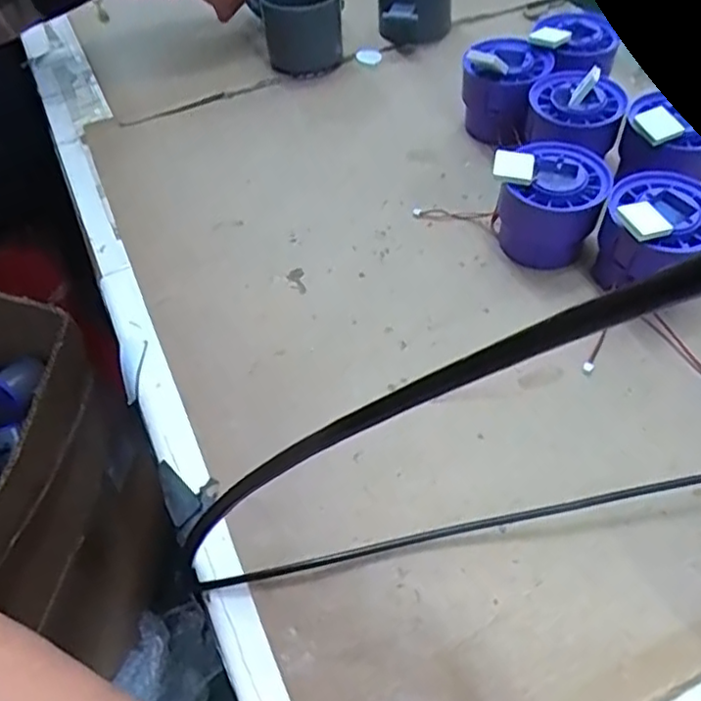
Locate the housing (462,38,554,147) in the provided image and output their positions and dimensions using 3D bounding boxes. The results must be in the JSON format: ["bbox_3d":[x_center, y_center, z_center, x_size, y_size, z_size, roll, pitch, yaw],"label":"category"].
[{"bbox_3d":[0.100,-0.171,0.430,0.051,0.056,0.060,14,54,14],"label":"housing"}]

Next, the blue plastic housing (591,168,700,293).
[{"bbox_3d":[0.158,-0.056,0.340,0.054,0.056,0.054,-2,52,3],"label":"blue plastic housing"}]

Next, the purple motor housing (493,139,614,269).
[{"bbox_3d":[0.113,-0.082,0.367,0.055,0.055,0.050,-2,52,3],"label":"purple motor housing"}]

